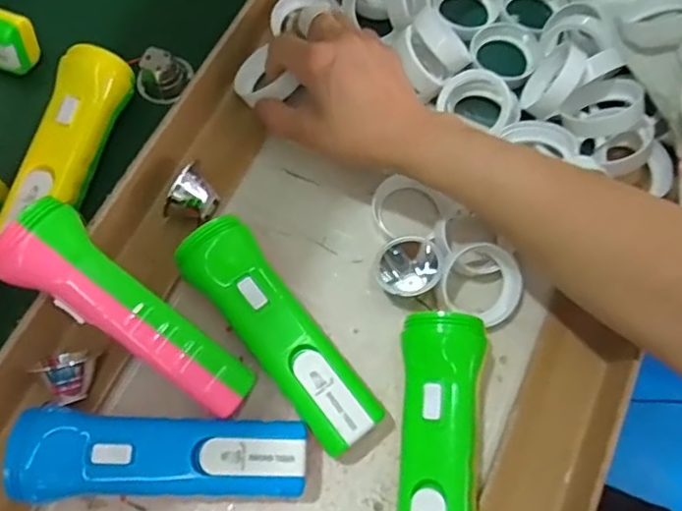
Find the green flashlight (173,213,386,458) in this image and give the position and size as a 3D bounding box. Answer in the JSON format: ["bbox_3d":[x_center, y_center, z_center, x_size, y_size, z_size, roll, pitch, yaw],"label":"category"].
[{"bbox_3d":[-0.038,0.049,0.378,0.046,0.046,0.156,-35,72,-12],"label":"green flashlight"}]

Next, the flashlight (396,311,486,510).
[{"bbox_3d":[0.056,0.114,0.353,0.046,0.041,0.154,3,69,3],"label":"flashlight"}]

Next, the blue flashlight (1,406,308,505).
[{"bbox_3d":[-0.098,0.114,0.347,0.154,0.055,0.046,-2,68,1],"label":"blue flashlight"}]

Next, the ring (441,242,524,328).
[{"bbox_3d":[0.090,0.020,0.398,0.053,0.015,0.053,-1,96,-8],"label":"ring"}]

